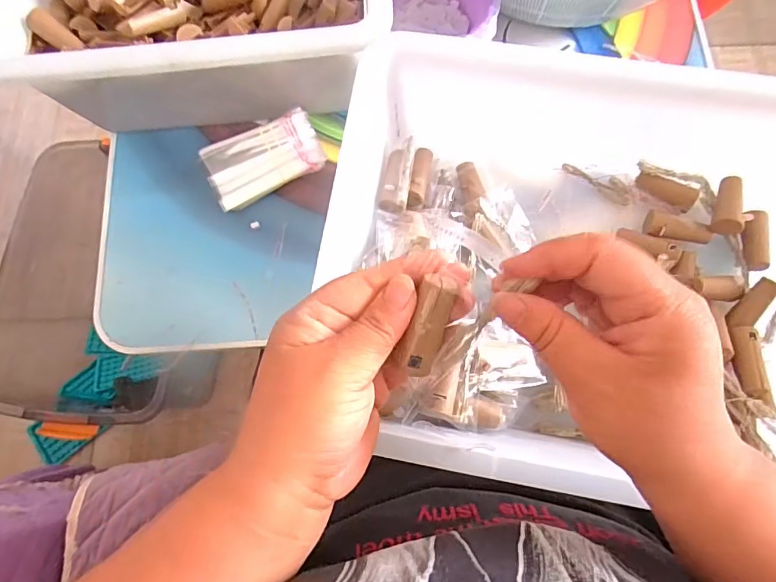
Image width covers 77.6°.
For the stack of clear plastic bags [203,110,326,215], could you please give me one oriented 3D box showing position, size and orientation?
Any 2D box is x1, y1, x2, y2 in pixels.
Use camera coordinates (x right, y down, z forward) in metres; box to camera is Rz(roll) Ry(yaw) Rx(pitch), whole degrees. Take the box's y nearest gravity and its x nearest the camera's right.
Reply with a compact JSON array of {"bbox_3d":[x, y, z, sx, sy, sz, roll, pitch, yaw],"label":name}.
[{"bbox_3d":[-0.114,-0.121,0.445,0.105,0.010,0.059,-28,93,-7],"label":"stack of clear plastic bags"}]

